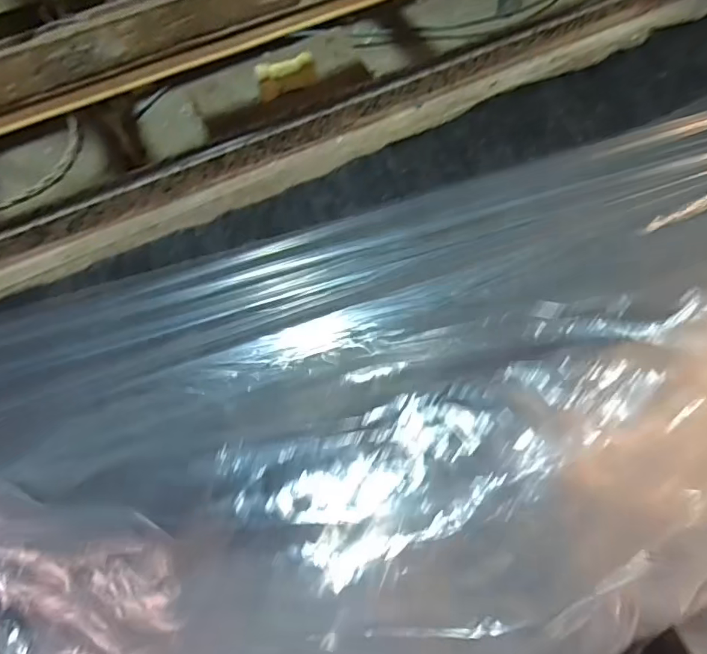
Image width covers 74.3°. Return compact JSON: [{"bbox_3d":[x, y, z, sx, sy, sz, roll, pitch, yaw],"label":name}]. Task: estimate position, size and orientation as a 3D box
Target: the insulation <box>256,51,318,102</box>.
[{"bbox_3d":[-0.055,-0.208,0.385,0.048,0.016,0.018,-25,69,-7],"label":"insulation"}]

